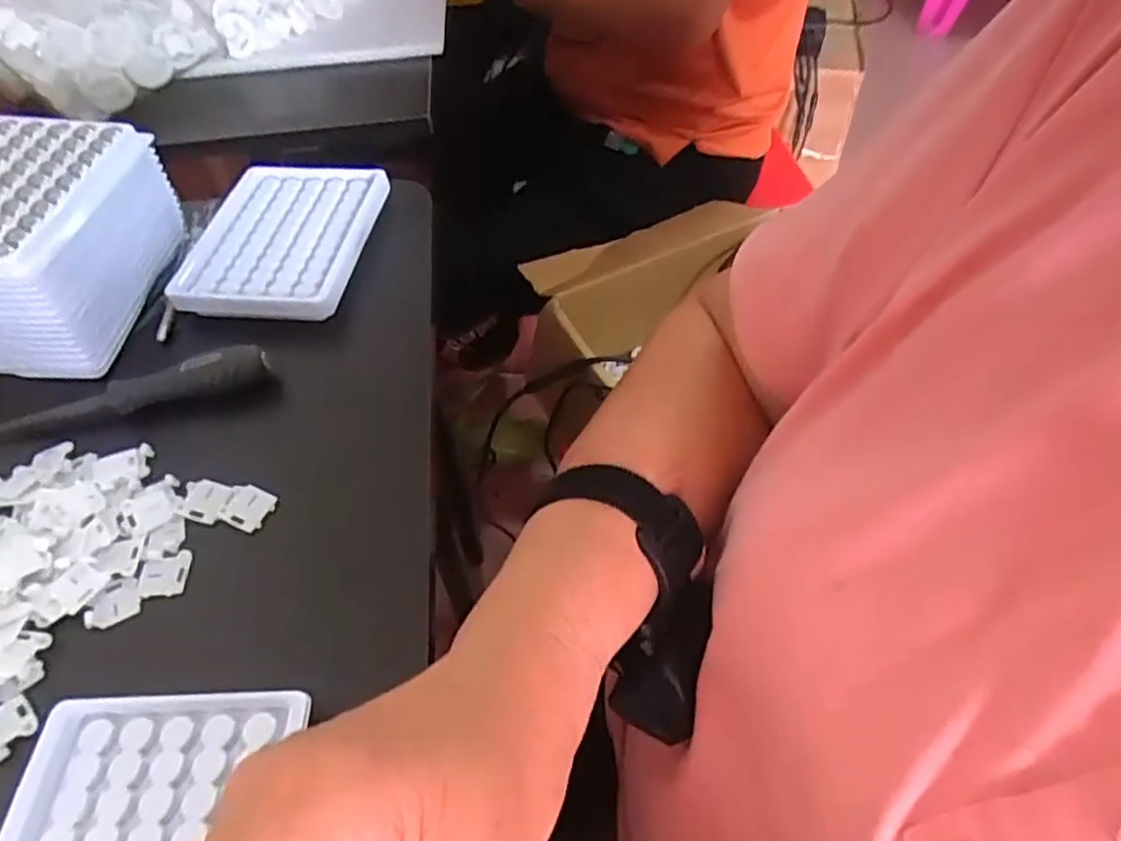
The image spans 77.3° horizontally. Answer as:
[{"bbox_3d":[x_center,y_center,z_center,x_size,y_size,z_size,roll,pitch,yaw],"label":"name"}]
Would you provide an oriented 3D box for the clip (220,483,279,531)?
[{"bbox_3d":[-0.147,0.040,0.329,0.021,0.005,0.021,15,54,14],"label":"clip"}]

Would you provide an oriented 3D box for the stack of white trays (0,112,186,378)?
[{"bbox_3d":[-0.290,-0.100,0.390,0.102,0.075,0.125,-1,52,2],"label":"stack of white trays"}]

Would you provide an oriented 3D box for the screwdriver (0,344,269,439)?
[{"bbox_3d":[-0.226,-0.013,0.362,0.143,0.019,0.018,-13,52,-8],"label":"screwdriver"}]

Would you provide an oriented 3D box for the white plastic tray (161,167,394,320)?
[{"bbox_3d":[-0.170,-0.116,0.437,0.097,0.013,0.127,3,52,6],"label":"white plastic tray"}]

